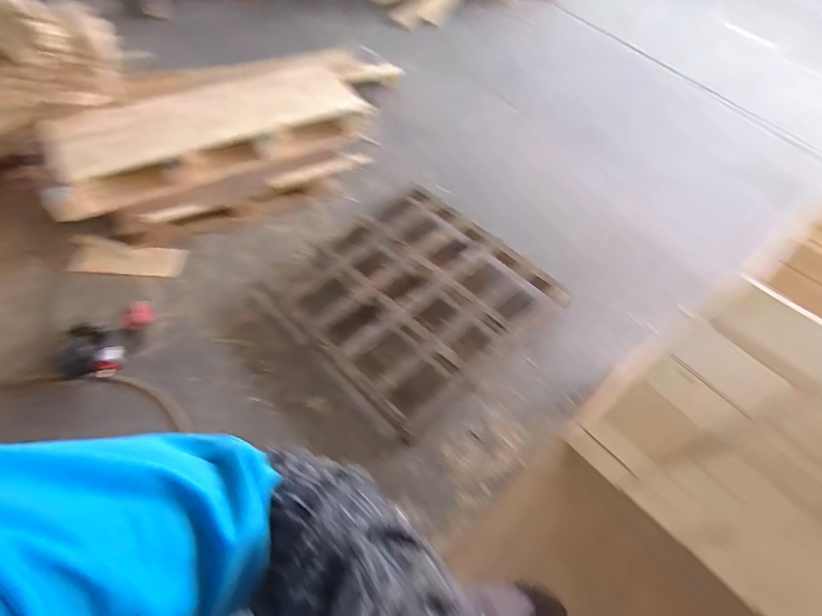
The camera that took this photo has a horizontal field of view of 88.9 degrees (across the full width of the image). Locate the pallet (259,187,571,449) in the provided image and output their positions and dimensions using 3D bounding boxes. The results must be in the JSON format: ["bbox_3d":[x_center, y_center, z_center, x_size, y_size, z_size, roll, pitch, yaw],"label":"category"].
[{"bbox_3d":[-0.003,-0.090,1.716,0.944,0.151,0.941,-36,65,-23],"label":"pallet"}]

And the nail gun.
[{"bbox_3d":[-1.126,0.104,1.545,0.249,0.147,0.325,2,56,-2],"label":"nail gun"}]

